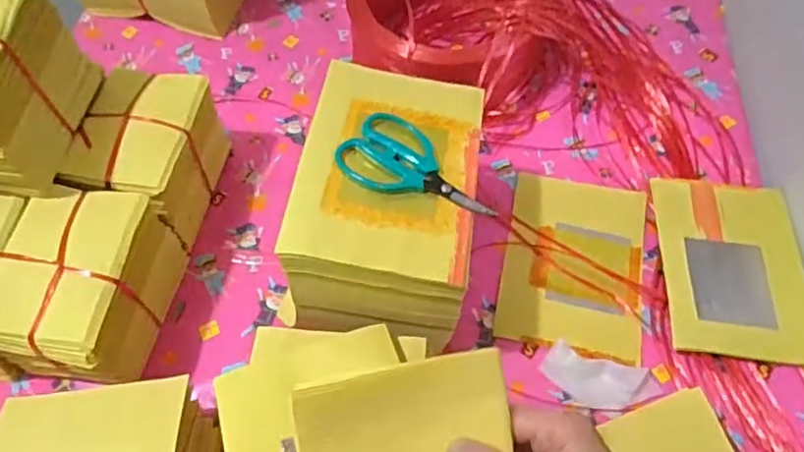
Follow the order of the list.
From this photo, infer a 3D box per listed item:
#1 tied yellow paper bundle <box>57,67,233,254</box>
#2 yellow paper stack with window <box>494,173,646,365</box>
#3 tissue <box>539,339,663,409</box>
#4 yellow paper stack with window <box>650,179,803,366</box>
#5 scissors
[{"bbox_3d":[-0.293,-0.078,0.716,0.109,0.141,0.164,7,59,3],"label":"tied yellow paper bundle"},{"bbox_3d":[0.206,0.040,0.726,0.157,0.011,0.232,12,59,6],"label":"yellow paper stack with window"},{"bbox_3d":[0.209,0.161,0.637,0.118,0.021,0.053,16,60,8],"label":"tissue"},{"bbox_3d":[0.386,0.044,0.702,0.160,0.021,0.222,6,59,2],"label":"yellow paper stack with window"},{"bbox_3d":[0.014,-0.047,0.553,0.147,0.011,0.082,33,64,17],"label":"scissors"}]

